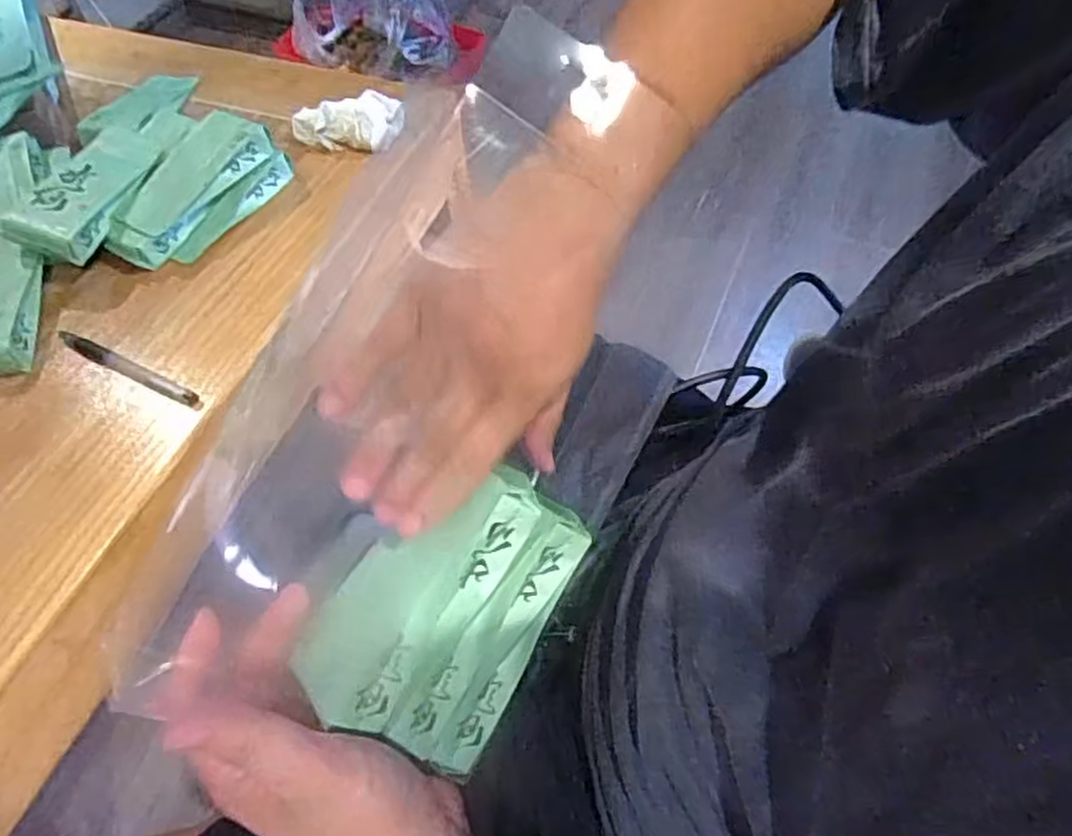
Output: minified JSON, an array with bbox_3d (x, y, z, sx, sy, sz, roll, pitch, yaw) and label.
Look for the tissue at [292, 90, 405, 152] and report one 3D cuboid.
[{"bbox_3d":[-0.168,-0.268,0.671,0.100,0.044,0.047,5,55,7],"label":"tissue"}]

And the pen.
[{"bbox_3d":[-0.296,-0.036,0.534,0.136,0.007,0.013,22,59,18],"label":"pen"}]

